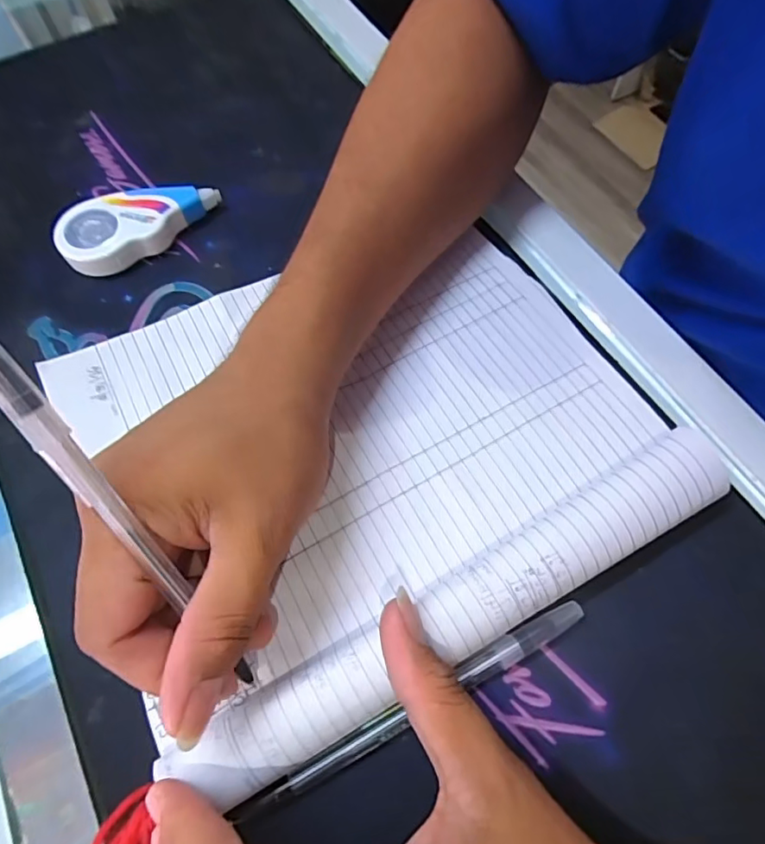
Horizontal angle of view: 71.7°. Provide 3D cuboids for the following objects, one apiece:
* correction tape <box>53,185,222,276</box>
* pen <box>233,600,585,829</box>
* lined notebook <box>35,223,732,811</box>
[{"bbox_3d":[-0.138,-0.114,0.305,0.089,0.020,0.039,-22,66,-11],"label":"correction tape"},{"bbox_3d":[0.015,0.109,0.205,0.149,0.004,0.010,-26,67,-11],"label":"pen"},{"bbox_3d":[-0.007,0.000,0.247,0.243,0.020,0.214,-27,67,-12],"label":"lined notebook"}]

